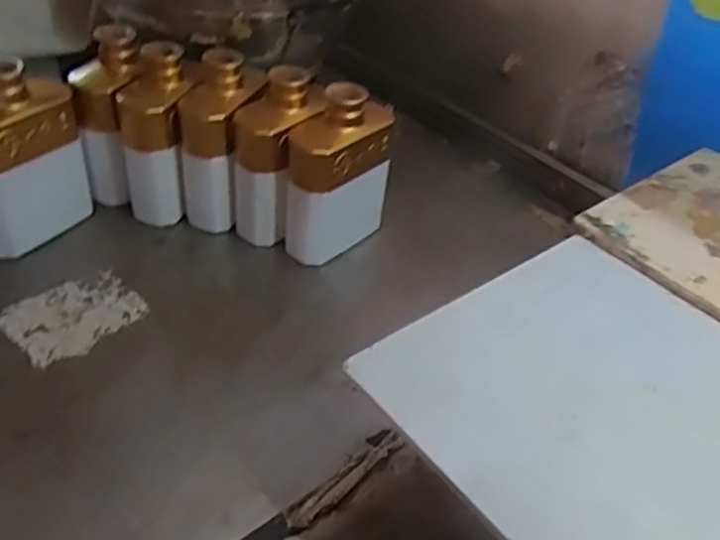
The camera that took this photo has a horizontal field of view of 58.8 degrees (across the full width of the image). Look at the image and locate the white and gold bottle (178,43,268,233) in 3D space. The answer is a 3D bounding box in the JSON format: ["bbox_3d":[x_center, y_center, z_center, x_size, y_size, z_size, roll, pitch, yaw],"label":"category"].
[{"bbox_3d":[-0.138,-0.122,0.628,0.057,0.163,0.075,25,47,20],"label":"white and gold bottle"}]

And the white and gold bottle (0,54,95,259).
[{"bbox_3d":[-0.315,-0.098,0.586,0.050,0.160,0.114,35,51,28],"label":"white and gold bottle"}]

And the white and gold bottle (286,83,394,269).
[{"bbox_3d":[-0.022,-0.092,0.613,0.103,0.157,0.048,-28,52,-29],"label":"white and gold bottle"}]

